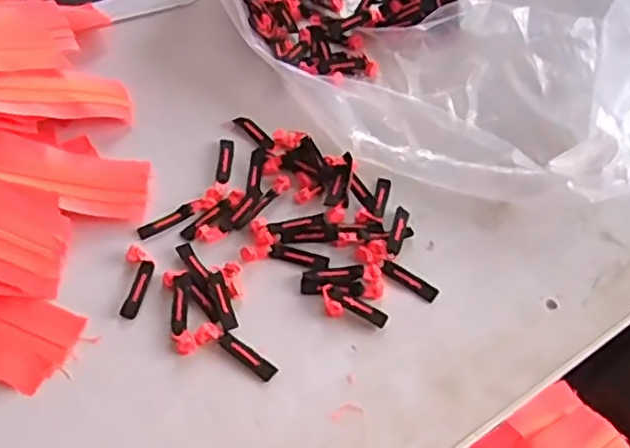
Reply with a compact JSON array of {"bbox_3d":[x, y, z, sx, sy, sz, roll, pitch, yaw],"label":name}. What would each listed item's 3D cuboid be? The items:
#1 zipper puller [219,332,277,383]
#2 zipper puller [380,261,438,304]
[{"bbox_3d":[-0.048,0.093,0.463,0.046,0.004,0.013,35,61,19],"label":"zipper puller"},{"bbox_3d":[0.072,0.043,0.498,0.045,0.004,0.013,31,60,17],"label":"zipper puller"}]

